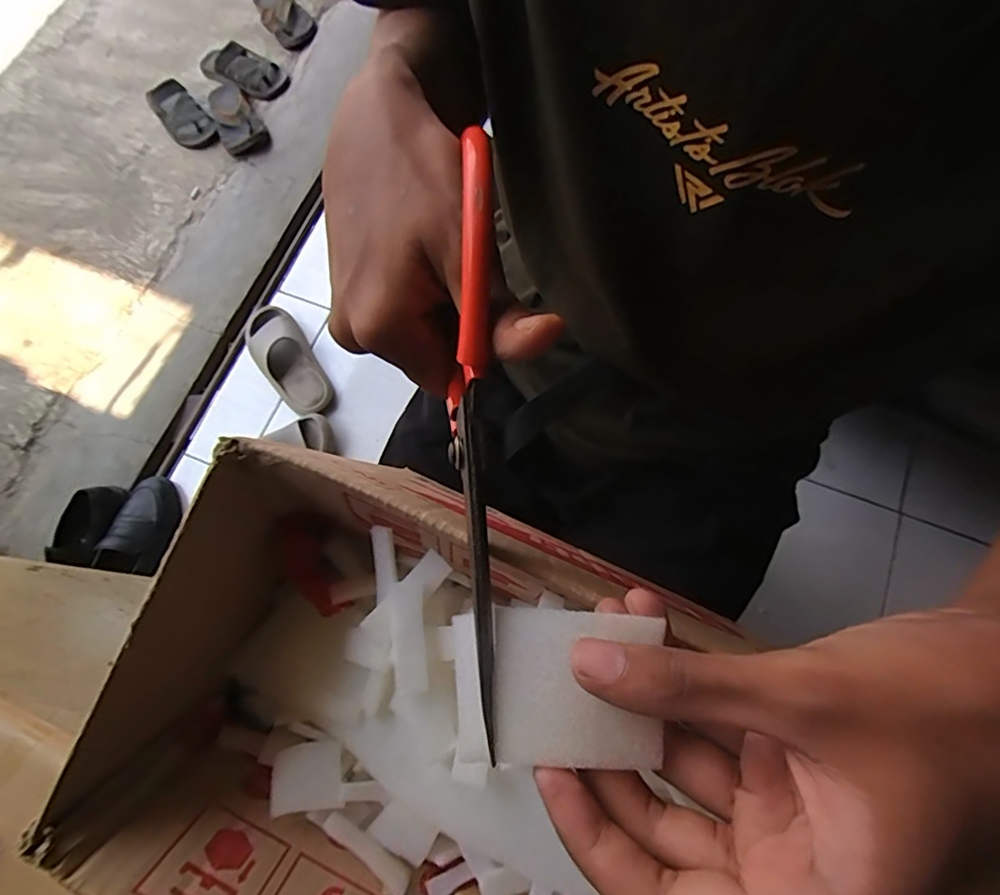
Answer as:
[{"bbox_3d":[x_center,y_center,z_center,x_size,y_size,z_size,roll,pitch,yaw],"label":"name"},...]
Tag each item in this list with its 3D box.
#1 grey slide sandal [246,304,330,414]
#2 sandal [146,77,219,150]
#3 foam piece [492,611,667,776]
[{"bbox_3d":[-0.436,-0.189,1.118,0.104,0.063,0.283,-31,74,-8],"label":"grey slide sandal"},{"bbox_3d":[-0.798,-0.832,1.392,0.103,0.068,0.191,-40,75,-11],"label":"sandal"},{"bbox_3d":[0.022,0.072,0.167,0.049,0.006,0.043,2,71,0],"label":"foam piece"}]

